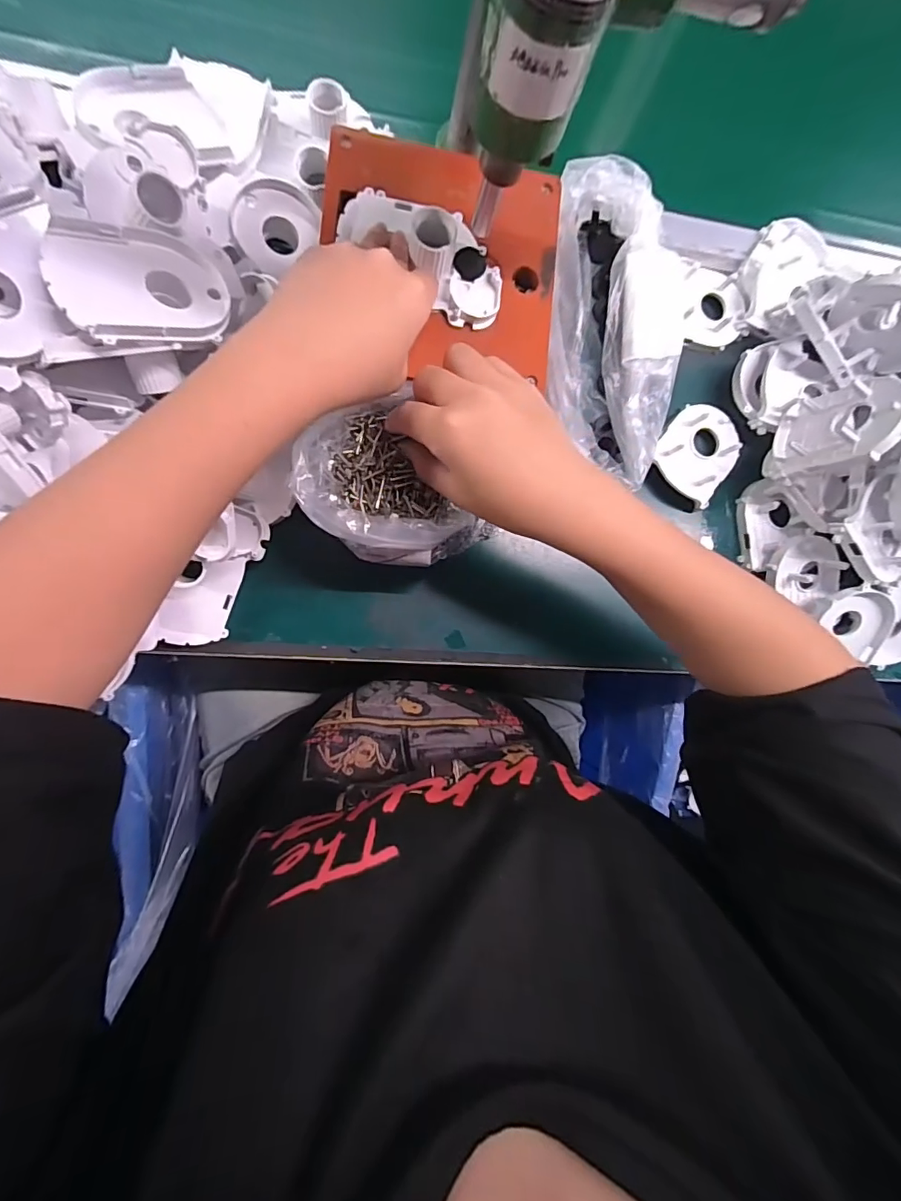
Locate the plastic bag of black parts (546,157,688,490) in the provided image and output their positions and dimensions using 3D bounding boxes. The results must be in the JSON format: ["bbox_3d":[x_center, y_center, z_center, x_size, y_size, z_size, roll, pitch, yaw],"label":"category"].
[{"bbox_3d":[0.127,-0.203,0.369,0.119,0.054,0.231,2,89,-10],"label":"plastic bag of black parts"}]

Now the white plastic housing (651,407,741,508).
[{"bbox_3d":[0.207,-0.122,0.403,0.062,0.018,0.070,39,83,-7],"label":"white plastic housing"}]

